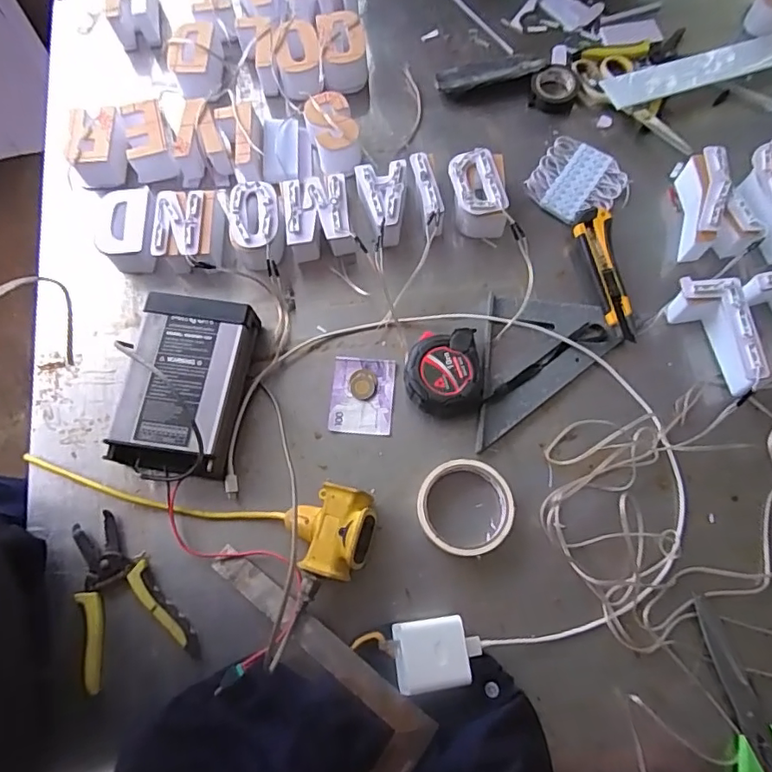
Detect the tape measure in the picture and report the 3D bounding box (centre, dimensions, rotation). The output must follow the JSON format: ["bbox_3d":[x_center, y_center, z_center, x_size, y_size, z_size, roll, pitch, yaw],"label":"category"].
[{"bbox_3d":[0.057,-0.013,0.554,0.072,0.040,0.086,2,72,1],"label":"tape measure"}]

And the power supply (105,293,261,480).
[{"bbox_3d":[-0.210,-0.003,0.552,0.120,0.055,0.188,9,72,3],"label":"power supply"}]

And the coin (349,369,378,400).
[{"bbox_3d":[-0.024,-0.002,0.571,0.030,0.004,0.032,0,72,0],"label":"coin"}]

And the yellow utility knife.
[{"bbox_3d":[0.240,-0.122,0.595,0.037,0.028,0.157,-7,72,-2],"label":"yellow utility knife"}]

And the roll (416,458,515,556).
[{"bbox_3d":[0.075,0.117,0.517,0.089,0.028,0.088,0,72,0],"label":"roll"}]

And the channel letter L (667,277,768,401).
[{"bbox_3d":[0.338,-0.049,0.557,0.065,0.050,0.121,-1,72,0],"label":"channel letter L"}]

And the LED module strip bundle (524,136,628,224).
[{"bbox_3d":[0.224,-0.240,0.633,0.098,0.013,0.097,35,76,11],"label":"LED module strip bundle"}]

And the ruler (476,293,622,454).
[{"bbox_3d":[0.167,-0.012,0.563,0.134,0.017,0.176,10,72,4],"label":"ruler"}]

